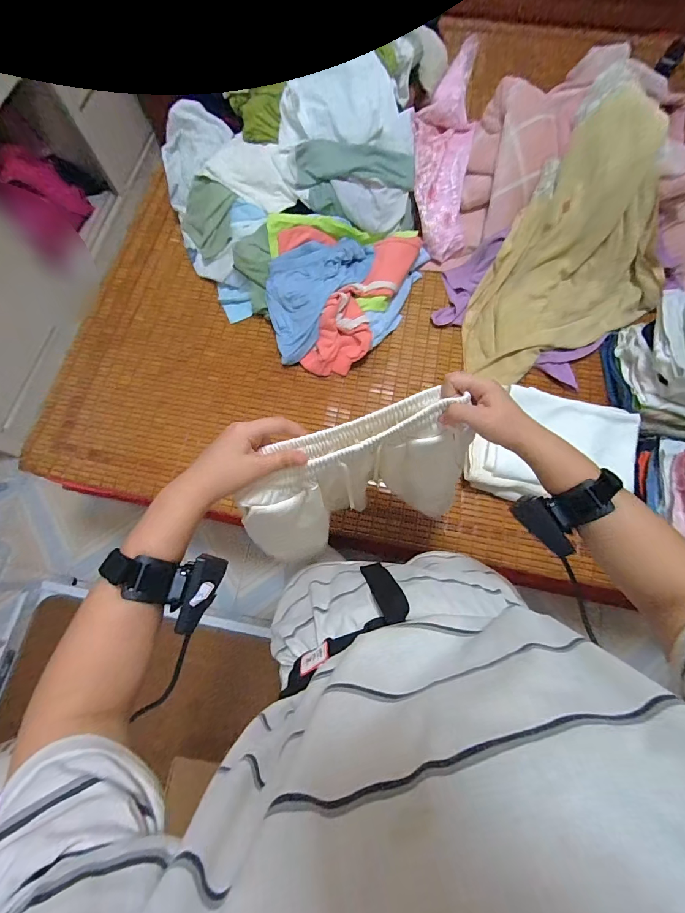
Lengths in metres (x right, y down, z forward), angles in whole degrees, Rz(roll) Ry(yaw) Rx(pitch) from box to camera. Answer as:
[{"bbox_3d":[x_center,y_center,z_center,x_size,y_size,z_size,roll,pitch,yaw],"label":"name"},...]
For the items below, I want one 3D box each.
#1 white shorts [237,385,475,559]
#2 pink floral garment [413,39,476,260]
[{"bbox_3d":[0.024,0.044,0.489,0.278,0.232,0.103,-20,73,-6],"label":"white shorts"},{"bbox_3d":[0.266,-0.795,0.992,0.158,0.054,0.497,2,100,1],"label":"pink floral garment"}]

